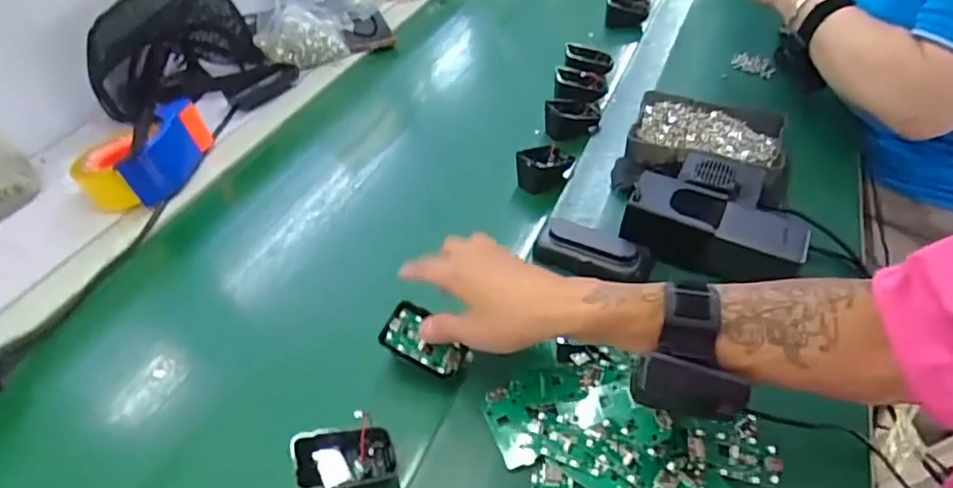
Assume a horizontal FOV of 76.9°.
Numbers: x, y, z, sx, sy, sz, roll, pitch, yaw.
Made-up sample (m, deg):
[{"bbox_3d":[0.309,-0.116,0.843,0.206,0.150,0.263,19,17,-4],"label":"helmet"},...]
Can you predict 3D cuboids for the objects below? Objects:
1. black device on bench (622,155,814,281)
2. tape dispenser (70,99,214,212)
[{"bbox_3d":[0.226,-0.034,0.574,0.150,0.064,0.115,10,46,17],"label":"black device on bench"},{"bbox_3d":[-0.396,-0.106,0.704,0.108,0.057,0.136,5,44,12],"label":"tape dispenser"}]

